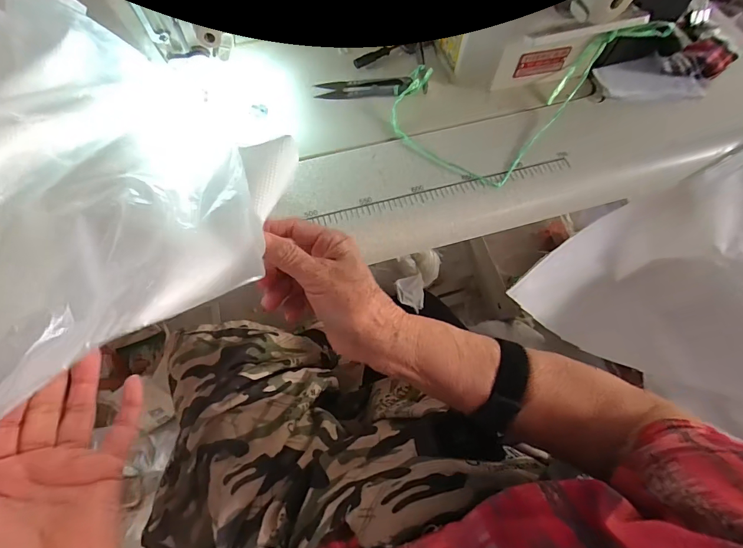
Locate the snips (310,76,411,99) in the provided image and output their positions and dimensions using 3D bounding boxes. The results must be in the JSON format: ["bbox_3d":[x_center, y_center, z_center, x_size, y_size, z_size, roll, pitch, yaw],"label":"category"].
[{"bbox_3d":[-0.008,-0.193,0.411,0.096,0.010,0.029,3,64,0],"label":"snips"}]

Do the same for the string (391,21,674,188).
[{"bbox_3d":[0.142,-0.196,0.389,0.249,0.070,0.159,-40,72,-17],"label":"string"}]

